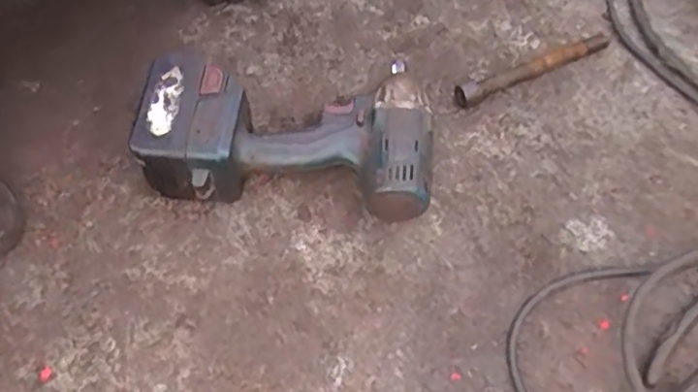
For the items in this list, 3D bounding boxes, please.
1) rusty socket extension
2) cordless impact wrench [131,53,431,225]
[{"bbox_3d":[0.173,-0.124,0.591,0.160,0.021,0.028,-21,63,-12],"label":"rusty socket extension"},{"bbox_3d":[-0.051,-0.050,0.534,0.237,0.078,0.128,5,60,2],"label":"cordless impact wrench"}]

